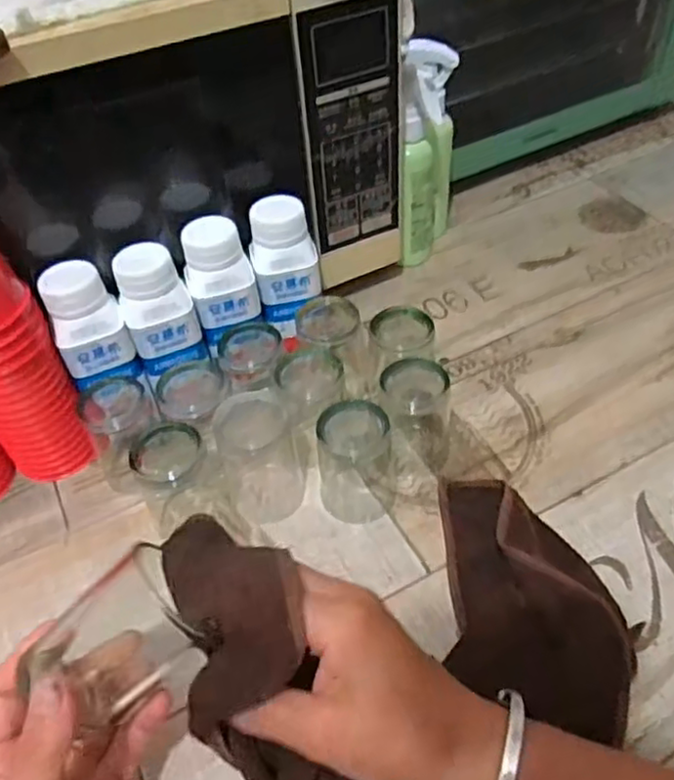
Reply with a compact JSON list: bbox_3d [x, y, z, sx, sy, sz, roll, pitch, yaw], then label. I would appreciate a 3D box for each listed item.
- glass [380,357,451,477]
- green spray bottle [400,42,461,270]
[{"bbox_3d":[0.057,0.016,0.480,0.050,0.069,0.043,8,49,12],"label":"glass"},{"bbox_3d":[0.080,-0.199,0.594,0.043,0.180,0.080,4,48,9],"label":"green spray bottle"}]

